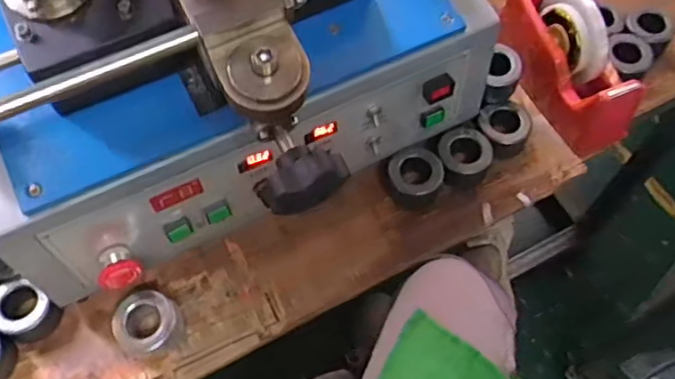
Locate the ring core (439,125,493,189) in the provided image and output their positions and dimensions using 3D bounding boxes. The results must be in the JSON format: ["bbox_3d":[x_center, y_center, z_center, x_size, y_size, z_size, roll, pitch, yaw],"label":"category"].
[{"bbox_3d":[0.146,-0.036,0.703,0.062,0.045,0.059,0,62,0],"label":"ring core"}]

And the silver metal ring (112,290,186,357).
[{"bbox_3d":[-0.194,0.131,0.621,0.061,0.047,0.065,0,62,0],"label":"silver metal ring"}]

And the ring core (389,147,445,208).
[{"bbox_3d":[0.089,-0.013,0.691,0.061,0.048,0.057,0,62,0],"label":"ring core"}]

